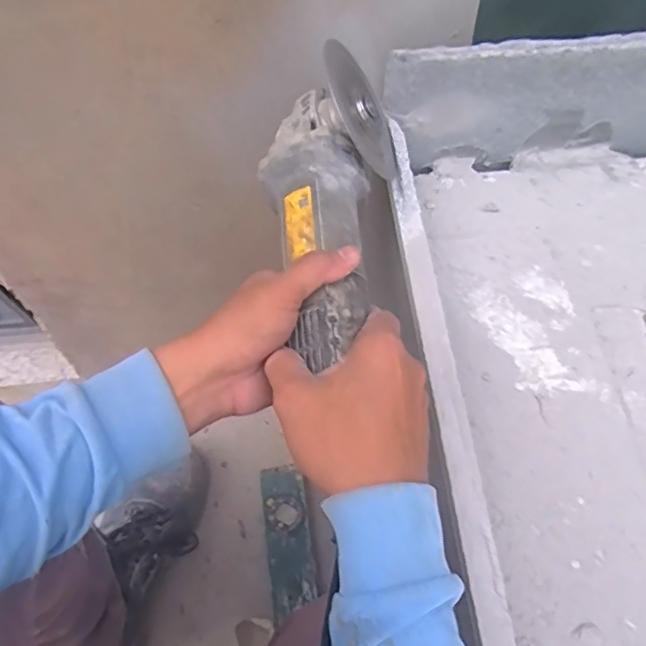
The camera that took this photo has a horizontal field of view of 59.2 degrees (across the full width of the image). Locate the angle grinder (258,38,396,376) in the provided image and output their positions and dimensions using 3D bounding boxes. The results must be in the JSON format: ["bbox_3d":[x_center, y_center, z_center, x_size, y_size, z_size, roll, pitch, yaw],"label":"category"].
[{"bbox_3d":[0.003,-0.082,0.394,0.093,0.068,0.231,3,64,2],"label":"angle grinder"}]

